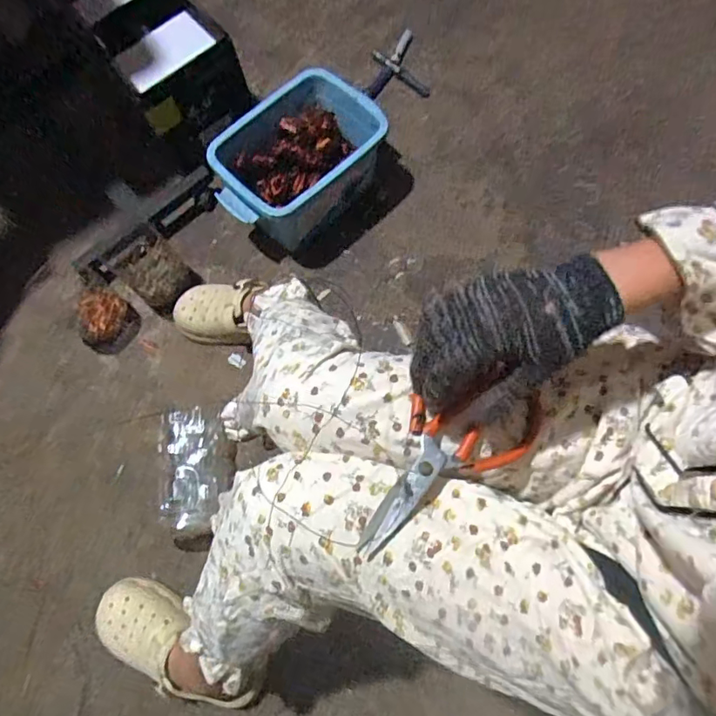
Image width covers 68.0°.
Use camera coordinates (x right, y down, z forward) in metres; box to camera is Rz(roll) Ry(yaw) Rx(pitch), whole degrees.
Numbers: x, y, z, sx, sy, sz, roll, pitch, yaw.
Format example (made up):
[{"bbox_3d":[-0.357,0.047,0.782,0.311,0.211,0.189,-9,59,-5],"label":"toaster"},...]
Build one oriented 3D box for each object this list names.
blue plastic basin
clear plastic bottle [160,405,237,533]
[{"bbox_3d":[-0.097,-0.336,0.924,0.300,0.196,0.190,-32,74,-8],"label":"blue plastic basin"},{"bbox_3d":[-0.250,0.173,0.828,0.090,0.083,0.190,-6,72,0],"label":"clear plastic bottle"}]

